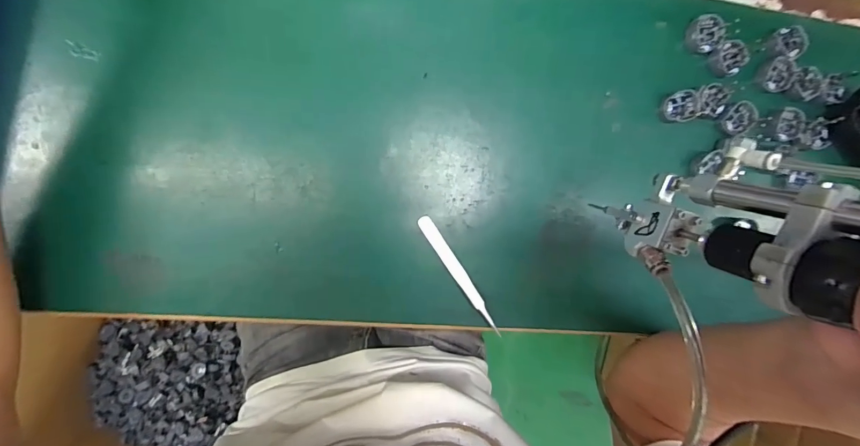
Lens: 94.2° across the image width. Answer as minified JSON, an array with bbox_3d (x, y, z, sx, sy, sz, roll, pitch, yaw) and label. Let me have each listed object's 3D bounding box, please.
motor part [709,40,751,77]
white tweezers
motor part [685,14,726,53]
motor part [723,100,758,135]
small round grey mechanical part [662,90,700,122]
[{"bbox_3d":[0.253,-0.139,0.338,0.026,0.013,0.027,-1,93,-9],"label":"motor part"},{"bbox_3d":[0.024,0.041,0.317,0.010,0.008,0.108,-34,98,-6],"label":"white tweezers"},{"bbox_3d":[0.230,-0.158,0.333,0.026,0.014,0.028,-1,93,-9],"label":"motor part"},{"bbox_3d":[0.262,-0.089,0.340,0.022,0.012,0.028,40,87,-9],"label":"motor part"},{"bbox_3d":[0.209,-0.097,0.336,0.029,0.012,0.025,-11,95,-9],"label":"small round grey mechanical part"}]

